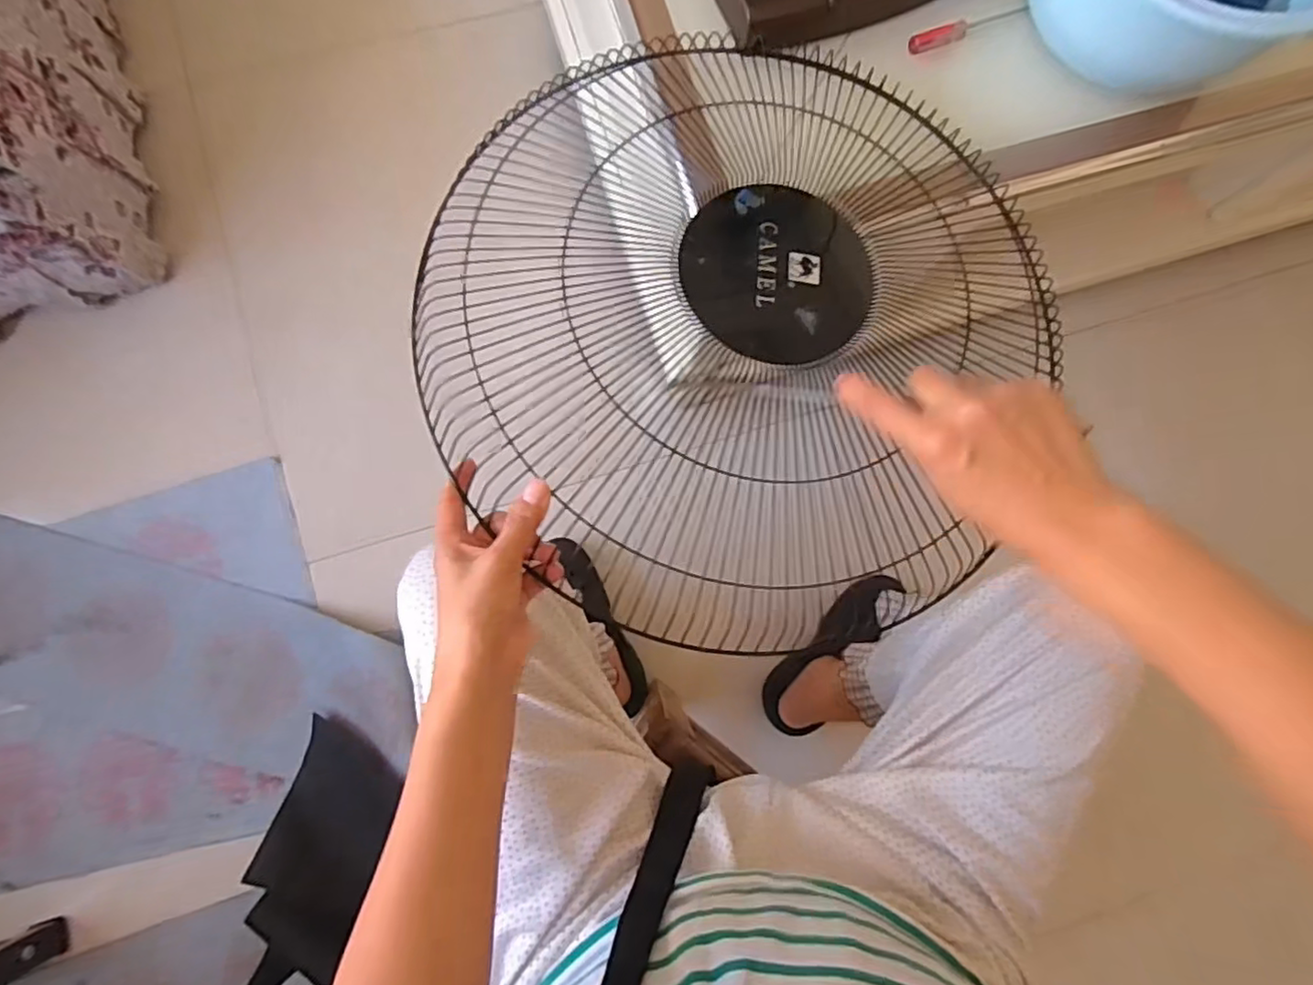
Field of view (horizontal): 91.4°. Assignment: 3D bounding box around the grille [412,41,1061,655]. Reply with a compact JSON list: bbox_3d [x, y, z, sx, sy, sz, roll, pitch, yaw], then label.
[{"bbox_3d":[0.048,-0.132,0.440,0.415,0.056,0.421,0,81,-2],"label":"grille"}]

